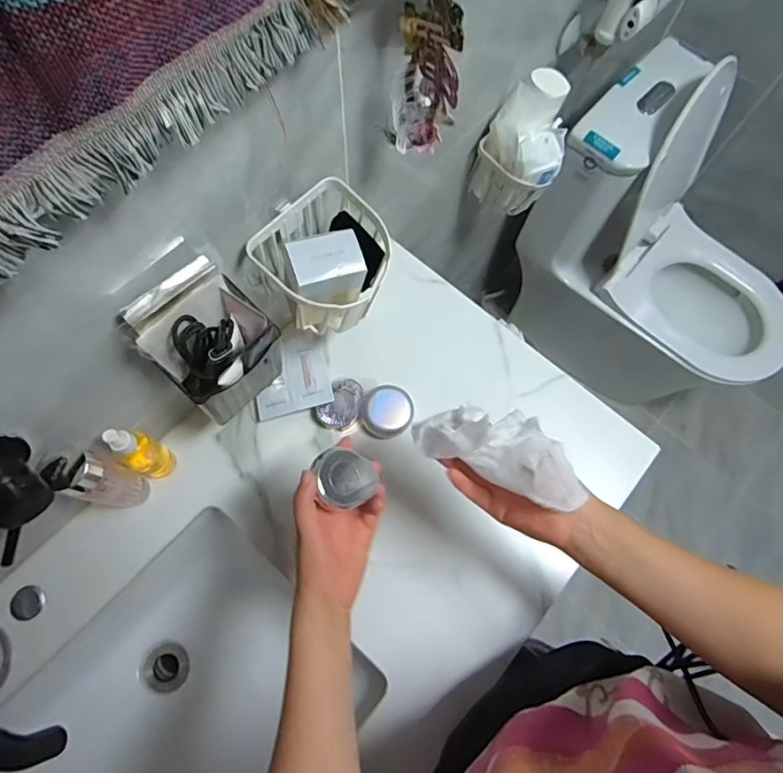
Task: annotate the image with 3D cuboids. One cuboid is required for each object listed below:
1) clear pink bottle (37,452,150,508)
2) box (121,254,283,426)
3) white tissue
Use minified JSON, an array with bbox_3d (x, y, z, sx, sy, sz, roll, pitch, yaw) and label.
[{"bbox_3d":[-0.298,0.100,0.516,0.037,0.152,0.043,13,70,3],"label":"clear pink bottle"},{"bbox_3d":[-0.165,-0.033,0.484,0.088,0.153,0.105,43,74,13],"label":"box"},{"bbox_3d":[0.091,0.048,0.423,0.148,0.035,0.064,21,70,21],"label":"white tissue"}]

